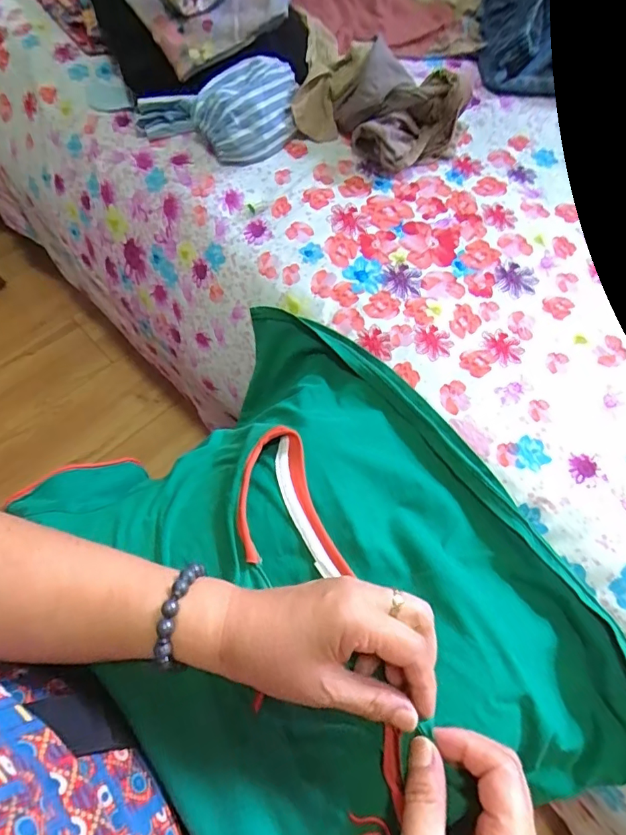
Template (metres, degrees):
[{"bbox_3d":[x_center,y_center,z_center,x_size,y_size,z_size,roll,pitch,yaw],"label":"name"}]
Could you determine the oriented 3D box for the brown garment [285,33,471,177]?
[{"bbox_3d":[0.072,-0.335,0.520,0.166,0.077,0.107,26,68,10],"label":"brown garment"}]

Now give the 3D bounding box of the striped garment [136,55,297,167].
[{"bbox_3d":[-0.104,-0.327,0.527,0.174,0.070,0.095,-11,67,-6],"label":"striped garment"}]

